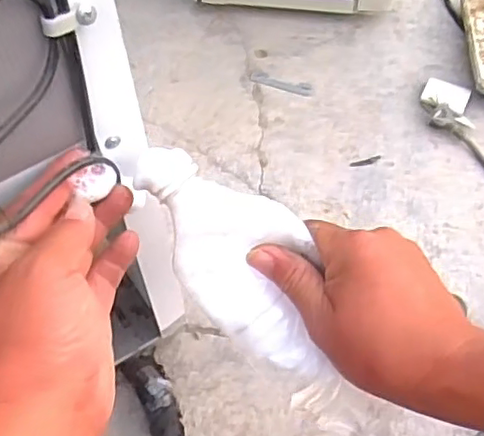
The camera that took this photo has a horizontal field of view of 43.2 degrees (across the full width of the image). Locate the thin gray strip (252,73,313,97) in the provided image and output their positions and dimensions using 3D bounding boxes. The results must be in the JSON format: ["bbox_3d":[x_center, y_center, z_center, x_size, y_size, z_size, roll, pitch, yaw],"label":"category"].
[{"bbox_3d":[0.057,-0.192,0.869,0.086,0.007,0.023,16,56,12],"label":"thin gray strip"}]

